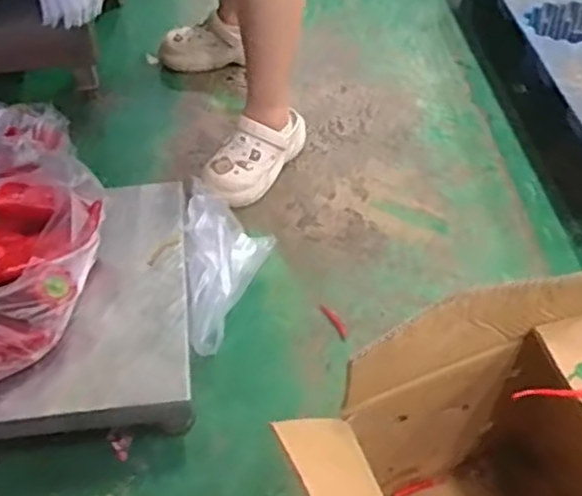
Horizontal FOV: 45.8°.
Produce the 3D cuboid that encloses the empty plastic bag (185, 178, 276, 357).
[{"bbox_3d":[-0.114,0.038,1.051,0.118,0.116,0.251,8,51,6],"label":"empty plastic bag"}]

